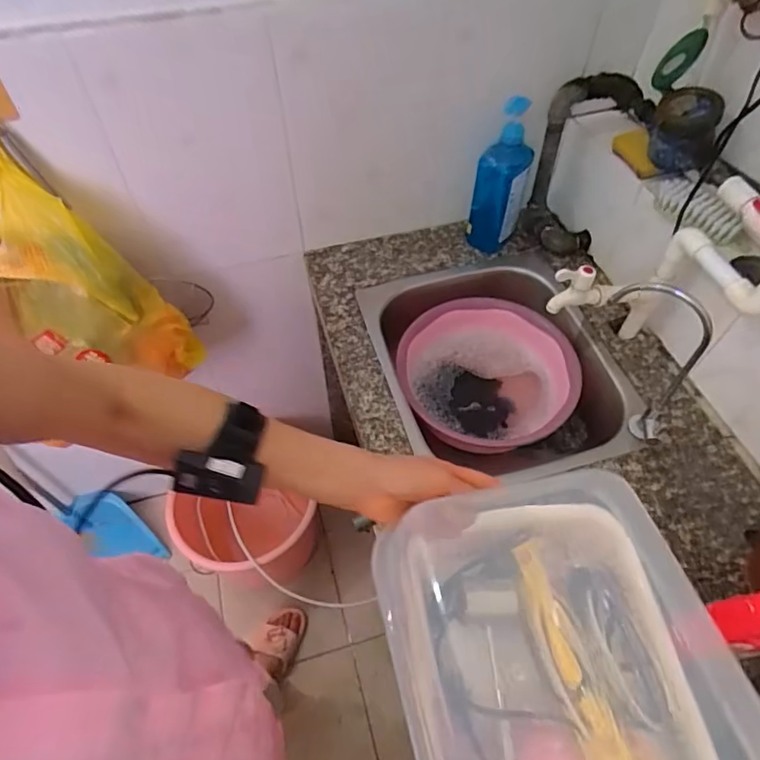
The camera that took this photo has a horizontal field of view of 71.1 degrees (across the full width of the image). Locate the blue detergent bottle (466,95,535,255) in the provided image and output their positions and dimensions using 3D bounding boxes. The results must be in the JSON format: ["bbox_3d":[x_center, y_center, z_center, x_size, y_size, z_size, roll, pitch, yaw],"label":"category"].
[{"bbox_3d":[0.211,-0.346,0.934,0.085,0.276,0.047,6,55,5],"label":"blue detergent bottle"}]

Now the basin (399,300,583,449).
[{"bbox_3d":[0.183,-0.002,0.938,0.295,0.094,0.297,0,54,0],"label":"basin"}]

